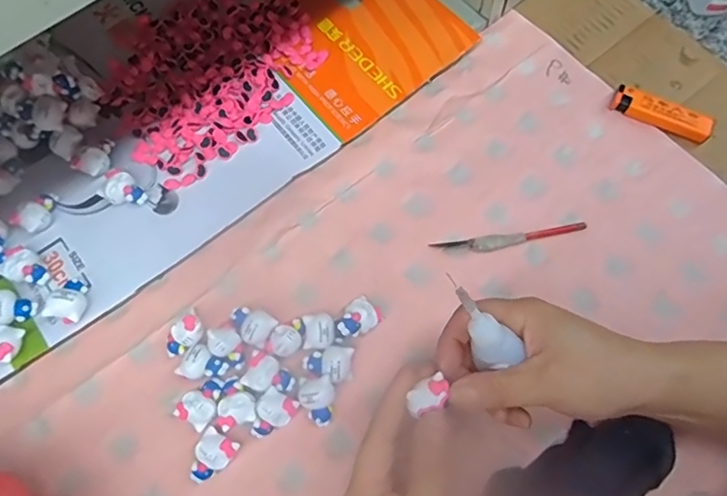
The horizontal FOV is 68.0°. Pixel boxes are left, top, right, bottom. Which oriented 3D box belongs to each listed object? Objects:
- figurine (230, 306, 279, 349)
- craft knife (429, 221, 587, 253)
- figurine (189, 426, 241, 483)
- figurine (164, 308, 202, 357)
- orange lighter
[{"bbox_3d":[-0.081,0.057,0.396,0.033,0.019,0.025,35,74,11],"label":"figurine"},{"bbox_3d":[0.116,-0.006,0.425,0.120,0.005,0.015,-7,71,-3],"label":"craft knife"},{"bbox_3d":[-0.102,0.142,0.366,0.024,0.018,0.032,31,73,10],"label":"figurine"},{"bbox_3d":[-0.129,0.063,0.390,0.023,0.019,0.034,30,73,9],"label":"figurine"},{"bbox_3d":[0.253,-0.115,0.458,0.081,0.015,0.025,28,73,9],"label":"orange lighter"}]

